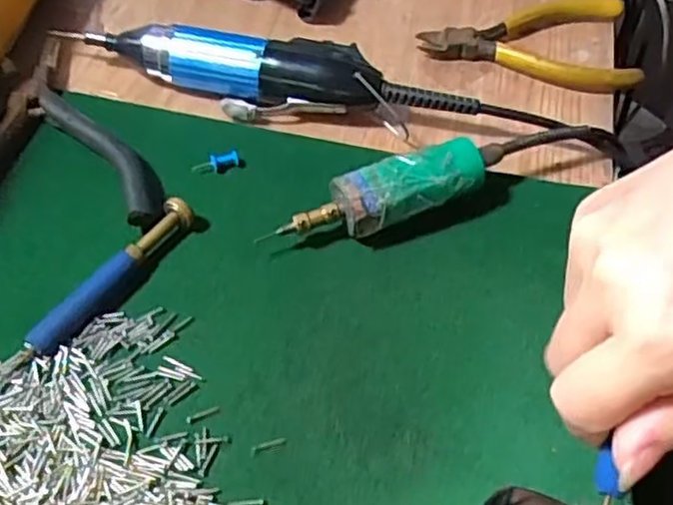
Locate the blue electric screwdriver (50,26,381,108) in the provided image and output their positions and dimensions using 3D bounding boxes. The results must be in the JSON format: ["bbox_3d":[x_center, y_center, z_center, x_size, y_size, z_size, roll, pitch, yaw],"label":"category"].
[{"bbox_3d":[-0.060,-0.096,0.373,0.167,0.030,0.028,10,51,6],"label":"blue electric screwdriver"}]

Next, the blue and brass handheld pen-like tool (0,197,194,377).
[{"bbox_3d":[-0.096,0.012,0.294,0.011,0.013,0.098,29,56,20],"label":"blue and brass handheld pen-like tool"}]

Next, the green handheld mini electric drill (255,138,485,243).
[{"bbox_3d":[0.019,-0.022,0.314,0.094,0.033,0.023,-15,53,-13],"label":"green handheld mini electric drill"}]

